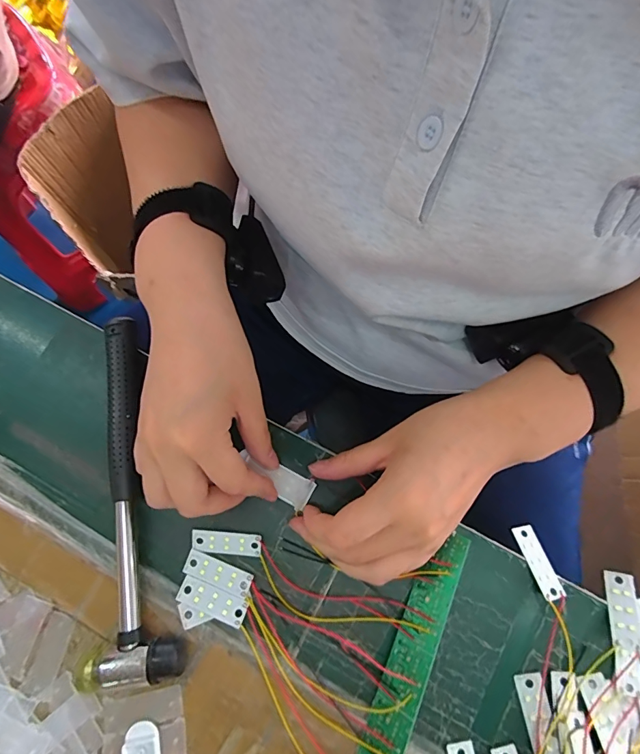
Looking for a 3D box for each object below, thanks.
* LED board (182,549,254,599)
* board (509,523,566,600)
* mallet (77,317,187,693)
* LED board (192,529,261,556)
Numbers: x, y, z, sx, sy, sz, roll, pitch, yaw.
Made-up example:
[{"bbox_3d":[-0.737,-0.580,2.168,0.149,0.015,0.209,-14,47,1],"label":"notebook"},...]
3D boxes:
[{"bbox_3d":[-0.068,0.130,0.275,0.045,0.004,0.016,21,75,5],"label":"LED board"},{"bbox_3d":[0.145,0.123,0.279,0.016,0.004,0.046,-9,57,-7],"label":"board"},{"bbox_3d":[-0.134,0.074,0.282,0.055,0.022,0.232,-12,74,-4],"label":"mallet"},{"bbox_3d":[-0.063,0.110,0.279,0.046,0.005,0.013,6,74,1],"label":"LED board"}]

